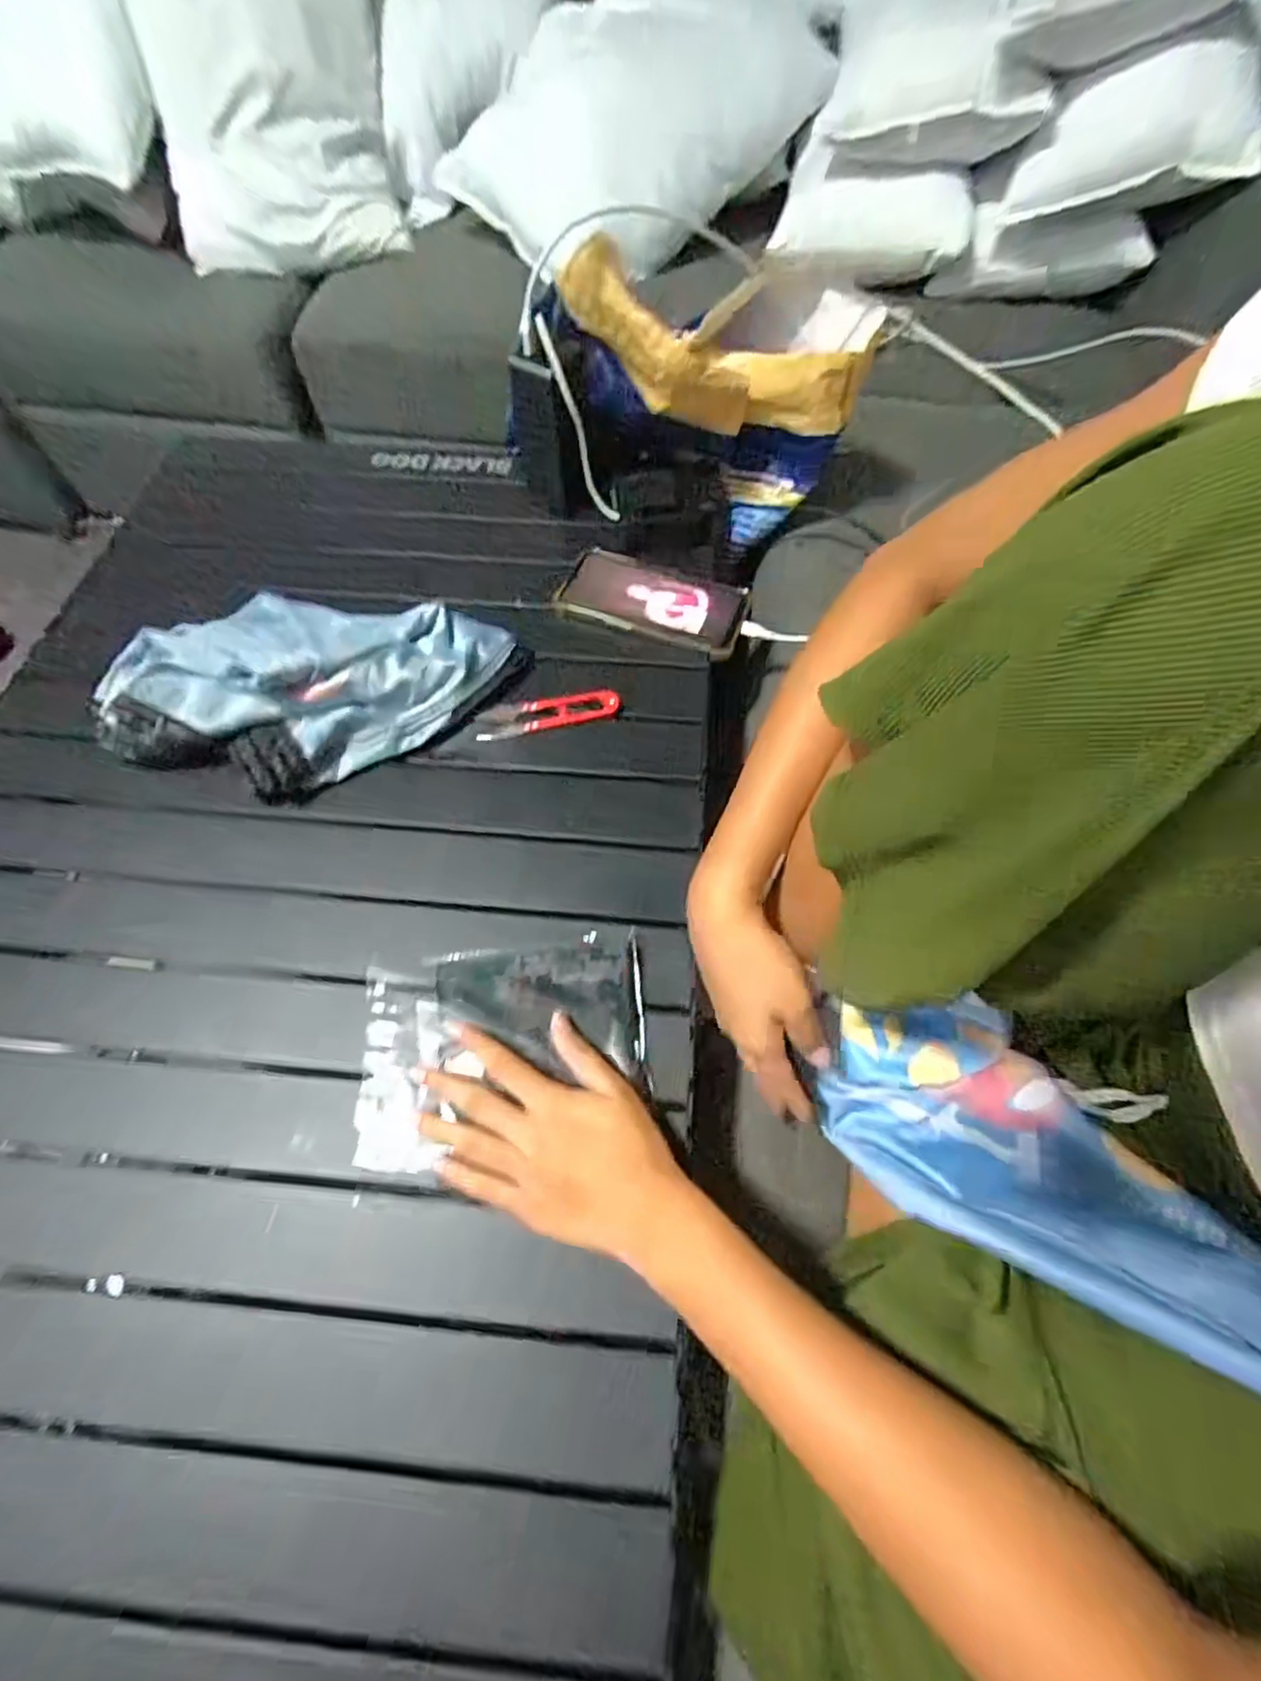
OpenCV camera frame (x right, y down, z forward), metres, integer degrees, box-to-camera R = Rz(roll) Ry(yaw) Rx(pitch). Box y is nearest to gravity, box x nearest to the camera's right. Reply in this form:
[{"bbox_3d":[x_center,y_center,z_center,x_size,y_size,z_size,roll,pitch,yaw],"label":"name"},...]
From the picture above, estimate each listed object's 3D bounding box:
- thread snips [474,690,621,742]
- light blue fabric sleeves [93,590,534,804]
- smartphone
[{"bbox_3d":[-0.067,-0.105,0.525,0.116,0.014,0.032,-7,62,-5],"label":"thread snips"},{"bbox_3d":[-0.247,-0.117,0.500,0.322,0.067,0.161,-10,62,-7],"label":"light blue fabric sleeves"},{"bbox_3d":[0.021,-0.219,0.576,0.168,0.016,0.085,20,64,11],"label":"smartphone"}]

